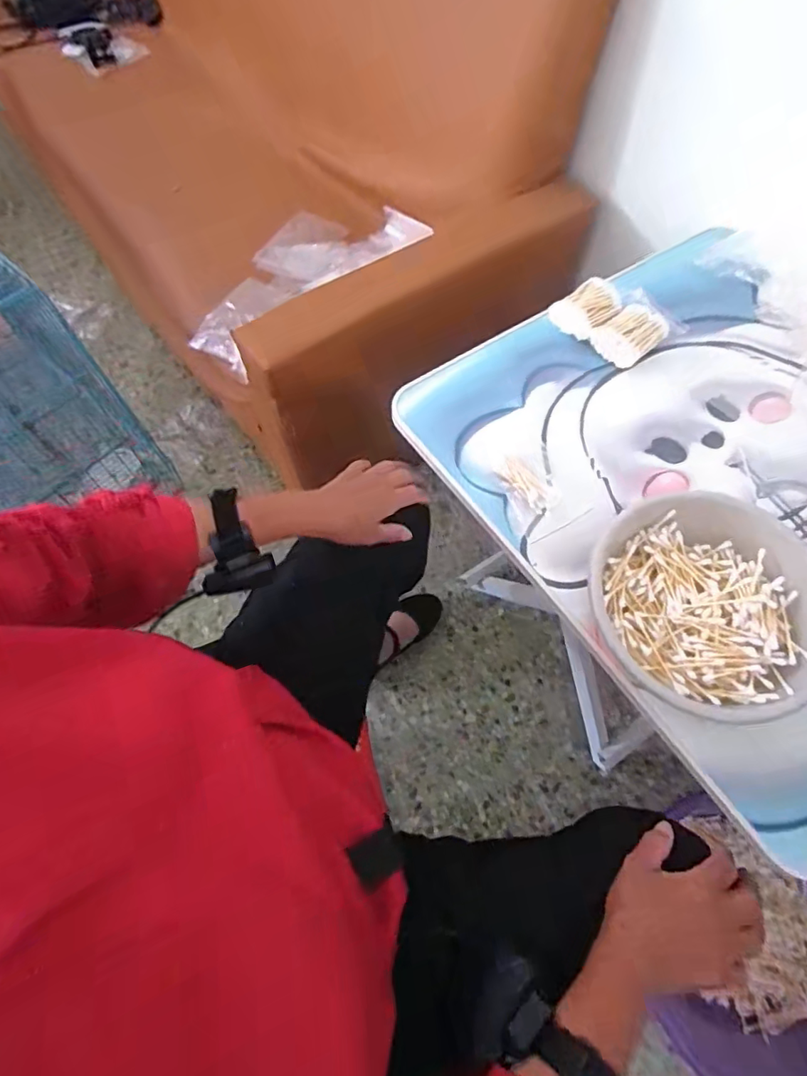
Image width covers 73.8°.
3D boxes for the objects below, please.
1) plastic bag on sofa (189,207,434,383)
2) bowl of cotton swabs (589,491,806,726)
[{"bbox_3d":[-0.208,-0.511,1.031,0.479,0.058,0.272,-41,71,-19],"label":"plastic bag on sofa"},{"bbox_3d":[0.258,0.059,0.463,0.177,0.060,0.187,0,63,-1],"label":"bowl of cotton swabs"}]

